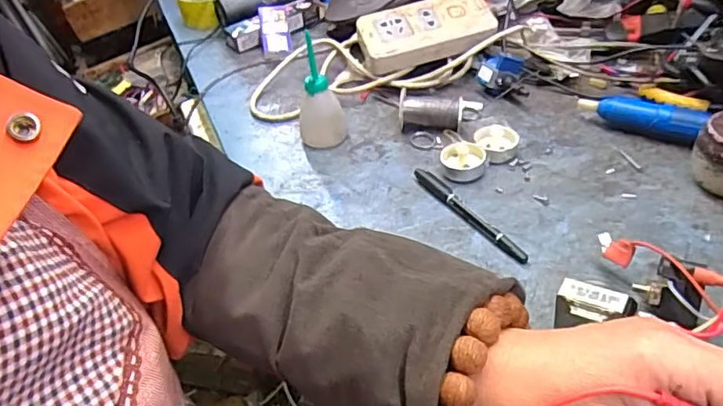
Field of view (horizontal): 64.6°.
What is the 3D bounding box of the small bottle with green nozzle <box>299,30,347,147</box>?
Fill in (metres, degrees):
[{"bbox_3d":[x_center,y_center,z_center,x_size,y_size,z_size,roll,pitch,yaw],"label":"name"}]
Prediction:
[{"bbox_3d":[-0.043,-0.104,0.557,0.035,0.103,0.035,16,44,27],"label":"small bottle with green nozzle"}]

